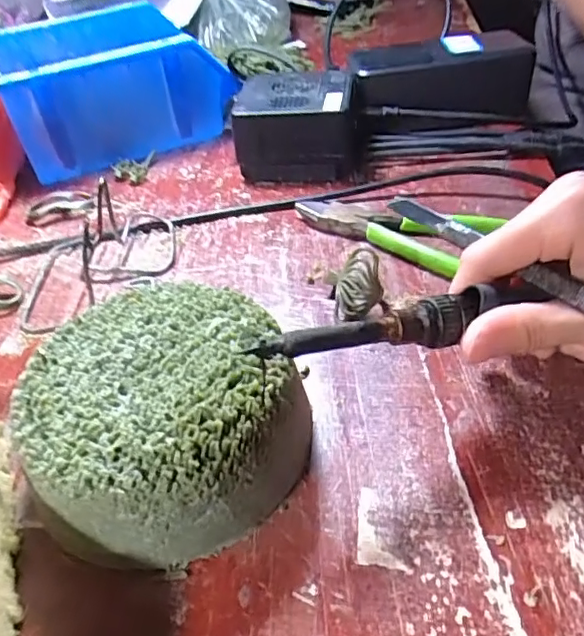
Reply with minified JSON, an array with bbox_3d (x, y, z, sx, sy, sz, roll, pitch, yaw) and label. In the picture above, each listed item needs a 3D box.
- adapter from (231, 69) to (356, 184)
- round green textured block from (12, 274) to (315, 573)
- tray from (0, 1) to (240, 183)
[{"bbox_3d":[0.005,-0.133,0.387,0.080,0.053,0.066,1,42,9],"label":"adapter"},{"bbox_3d":[-0.048,0.036,0.215,0.097,0.047,0.097,-4,42,3],"label":"round green textured block"},{"bbox_3d":[-0.136,-0.176,0.428,0.163,0.087,0.119,-21,44,-15],"label":"tray"}]

